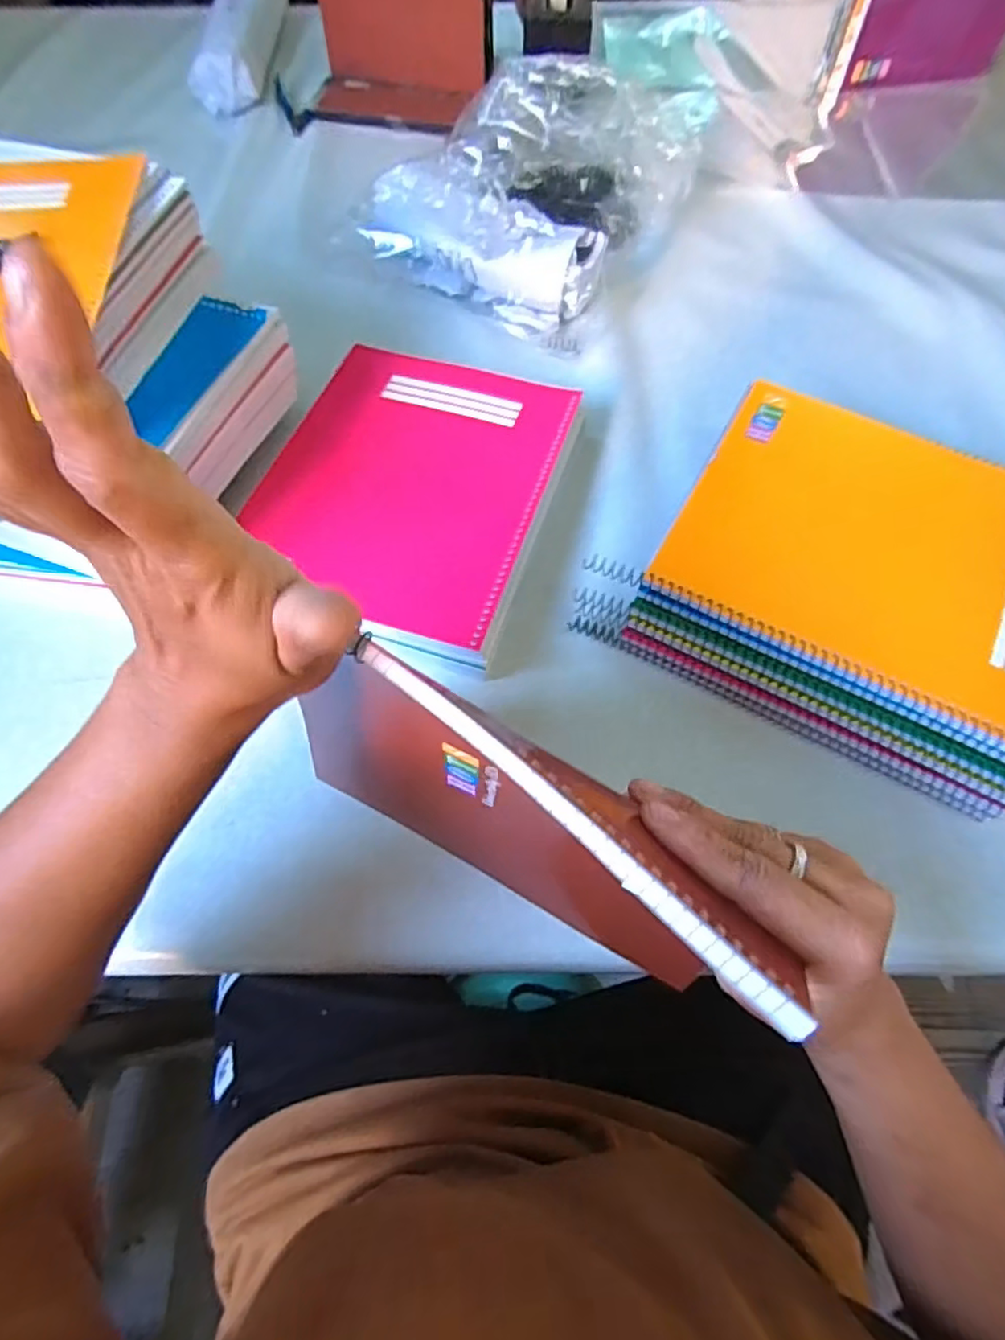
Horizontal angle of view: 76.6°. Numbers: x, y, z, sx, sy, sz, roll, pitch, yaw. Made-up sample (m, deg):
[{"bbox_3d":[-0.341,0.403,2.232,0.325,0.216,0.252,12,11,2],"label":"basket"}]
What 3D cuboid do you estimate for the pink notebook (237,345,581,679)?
[{"bbox_3d":[-0.066,-0.136,0.476,0.197,0.033,0.252,15,66,8],"label":"pink notebook"}]

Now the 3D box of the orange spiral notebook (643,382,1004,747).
[{"bbox_3d":[0.244,-0.077,0.402,0.246,0.024,0.200,28,65,13],"label":"orange spiral notebook"}]

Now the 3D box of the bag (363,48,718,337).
[{"bbox_3d":[0.028,-0.467,0.607,0.221,0.118,0.278,28,67,14],"label":"bag"}]

